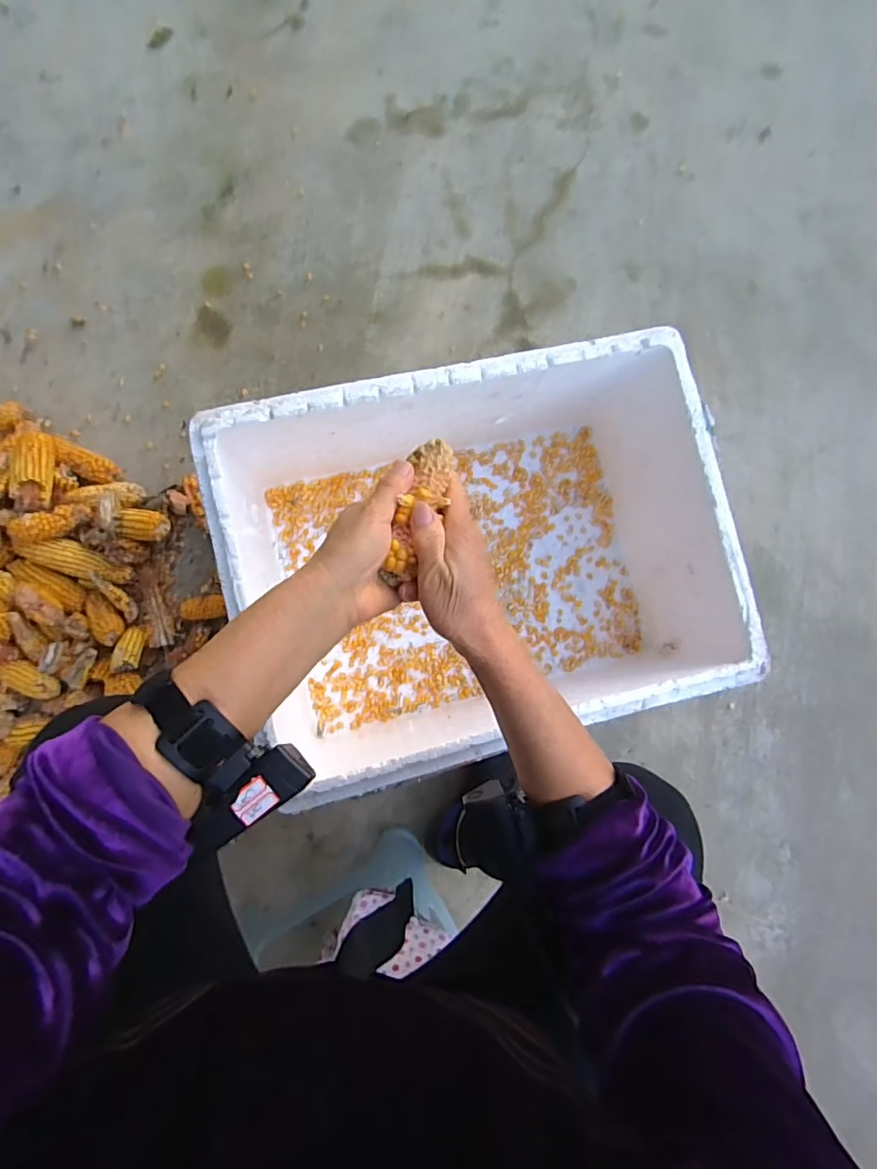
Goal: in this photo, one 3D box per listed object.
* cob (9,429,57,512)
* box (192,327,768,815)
[{"bbox_3d":[-0.580,-0.163,0.759,0.056,0.037,0.121,2,85,-7],"label":"cob"},{"bbox_3d":[0.048,-0.032,0.720,0.583,0.256,0.437,-14,87,-6],"label":"box"}]

